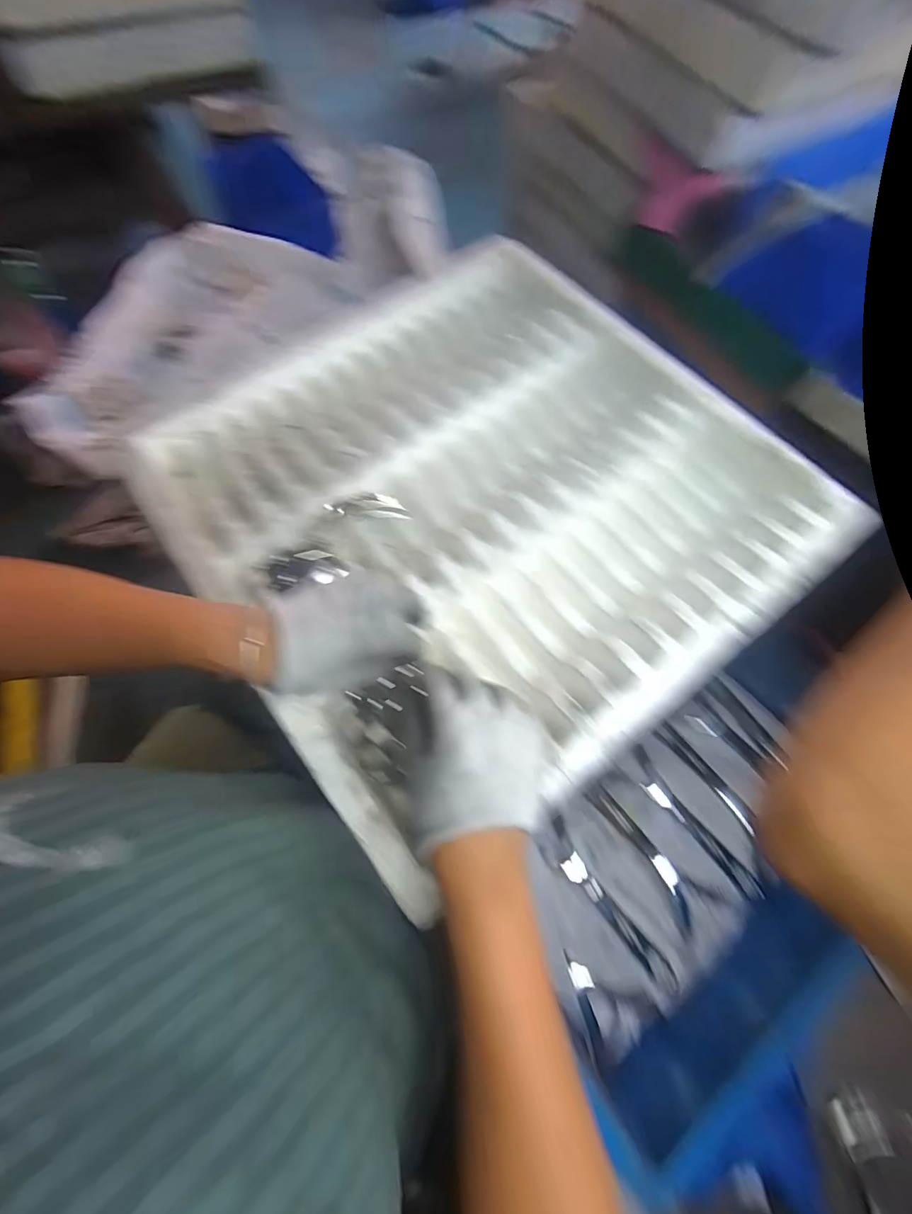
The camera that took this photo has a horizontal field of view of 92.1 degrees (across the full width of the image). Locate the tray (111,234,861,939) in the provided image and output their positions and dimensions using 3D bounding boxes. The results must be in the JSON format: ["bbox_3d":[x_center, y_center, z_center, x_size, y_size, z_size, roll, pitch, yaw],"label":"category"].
[{"bbox_3d":[0.014,-0.117,0.459,0.535,0.067,0.547,-37,73,-15],"label":"tray"}]

